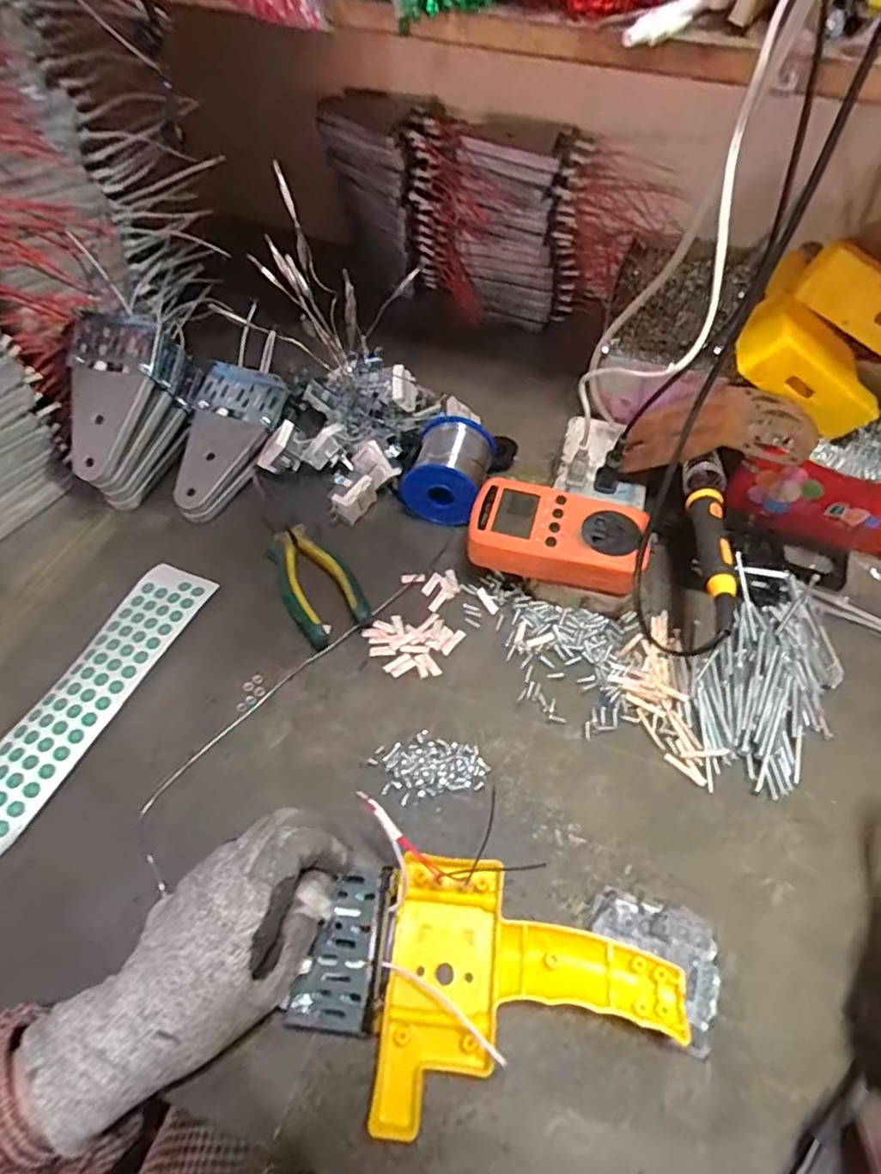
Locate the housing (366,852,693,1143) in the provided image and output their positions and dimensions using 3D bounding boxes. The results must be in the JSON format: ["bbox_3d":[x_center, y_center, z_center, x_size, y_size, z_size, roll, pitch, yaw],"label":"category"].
[{"bbox_3d":[0.047,0.222,0.329,0.153,0.035,0.122,6,57,4],"label":"housing"}]

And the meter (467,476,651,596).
[{"bbox_3d":[0.087,-0.040,0.458,0.124,0.033,0.067,17,59,9],"label":"meter"}]

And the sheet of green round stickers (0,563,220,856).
[{"bbox_3d":[-0.249,0.074,0.437,0.058,0.009,0.223,20,58,11],"label":"sheet of green round stickers"}]

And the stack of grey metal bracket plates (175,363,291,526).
[{"bbox_3d":[-0.187,-0.127,0.540,0.073,0.029,0.144,13,75,8],"label":"stack of grey metal bracket plates"}]

